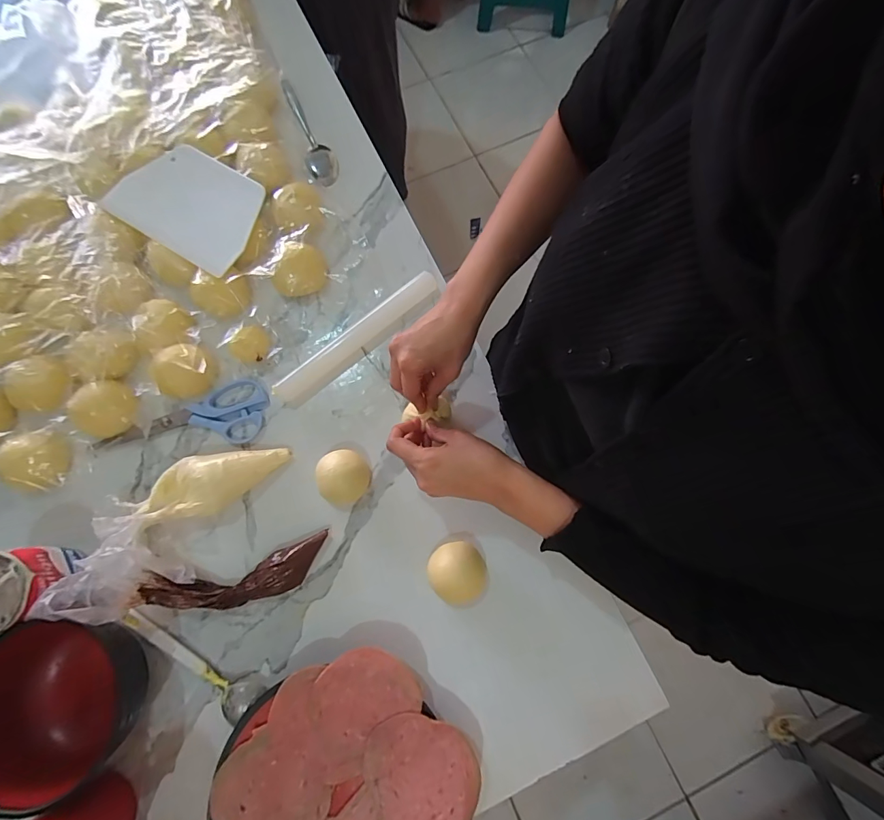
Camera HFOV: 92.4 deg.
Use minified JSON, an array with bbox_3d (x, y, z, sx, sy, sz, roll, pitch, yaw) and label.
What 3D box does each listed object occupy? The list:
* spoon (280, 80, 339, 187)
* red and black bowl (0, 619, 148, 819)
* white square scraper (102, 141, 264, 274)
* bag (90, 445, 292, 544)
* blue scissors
[{"bbox_3d":[-0.178,-0.379,0.590,0.039,0.035,0.174,-18,76,-4],"label":"spoon"},{"bbox_3d":[-0.349,0.264,0.381,0.113,0.072,0.137,8,76,3],"label":"red and black bowl"},{"bbox_3d":[-0.304,-0.252,0.516,0.172,0.010,0.124,30,80,5],"label":"white square scraper"},{"bbox_3d":[-0.254,0.077,0.436,0.177,0.046,0.061,-28,77,-6],"label":"bag"},{"bbox_3d":[-0.283,0.026,0.477,0.179,0.014,0.067,-26,77,-6],"label":"blue scissors"}]

